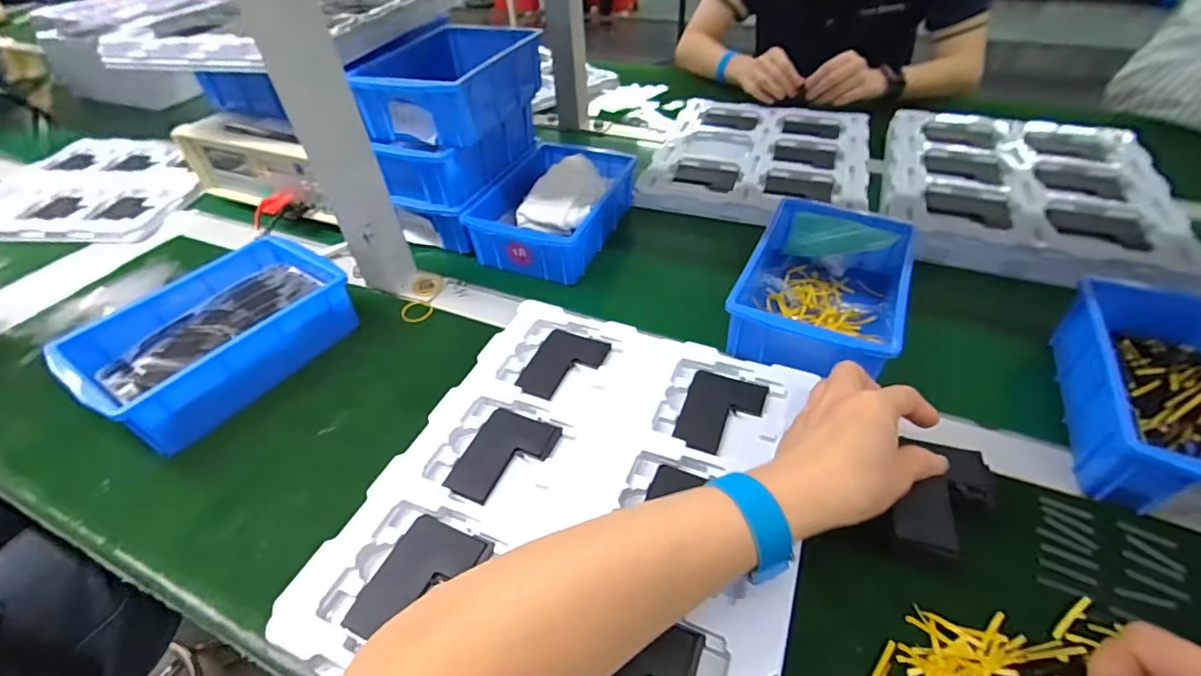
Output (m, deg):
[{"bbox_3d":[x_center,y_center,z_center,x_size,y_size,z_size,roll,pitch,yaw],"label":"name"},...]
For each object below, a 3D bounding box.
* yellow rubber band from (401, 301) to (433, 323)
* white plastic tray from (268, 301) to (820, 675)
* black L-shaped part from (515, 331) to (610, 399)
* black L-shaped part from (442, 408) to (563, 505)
[{"bbox_3d":[-0.191,-0.028,0.536,0.032,0.004,0.033,2,45,5],"label":"yellow rubber band"},{"bbox_3d":[-0.009,0.102,0.358,0.280,0.021,0.320,15,47,18],"label":"white plastic tray"},{"bbox_3d":[-0.032,0.024,0.452,0.060,0.006,0.078,16,48,19],"label":"black L-shaped part"},{"bbox_3d":[-0.072,0.089,0.387,0.061,0.005,0.079,15,47,18],"label":"black L-shaped part"}]

